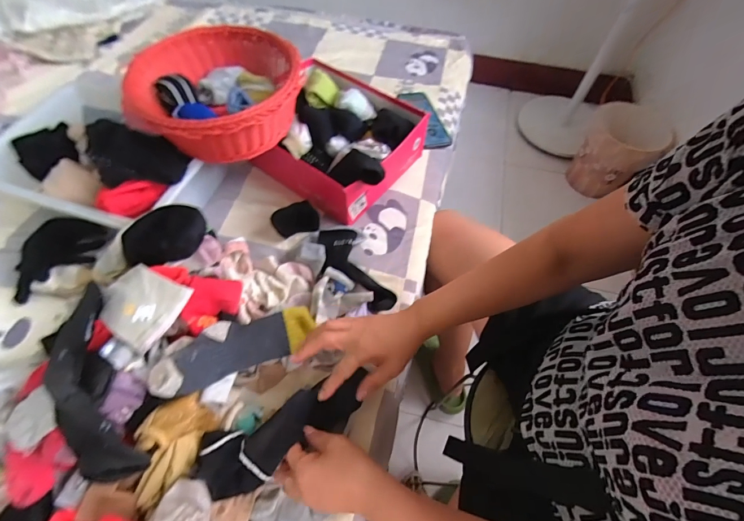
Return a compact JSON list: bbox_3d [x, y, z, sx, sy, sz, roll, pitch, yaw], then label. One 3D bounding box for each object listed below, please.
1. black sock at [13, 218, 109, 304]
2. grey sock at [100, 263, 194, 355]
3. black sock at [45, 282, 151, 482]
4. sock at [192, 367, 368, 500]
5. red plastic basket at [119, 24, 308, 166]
[{"bbox_3d":[-0.528,-0.009,0.589,0.156,0.042,0.102,-37,67,-21],"label":"black sock"},{"bbox_3d":[-0.305,0.054,0.461,0.098,0.030,0.089,27,62,14],"label":"grey sock"},{"bbox_3d":[-0.333,0.133,0.400,0.070,0.087,0.232,-26,63,-16],"label":"black sock"},{"bbox_3d":[-0.107,0.212,0.445,0.211,0.074,0.081,-23,62,-22],"label":"sock"},{"bbox_3d":[-0.259,-0.287,0.610,0.278,0.088,0.276,-16,61,-11],"label":"red plastic basket"}]

